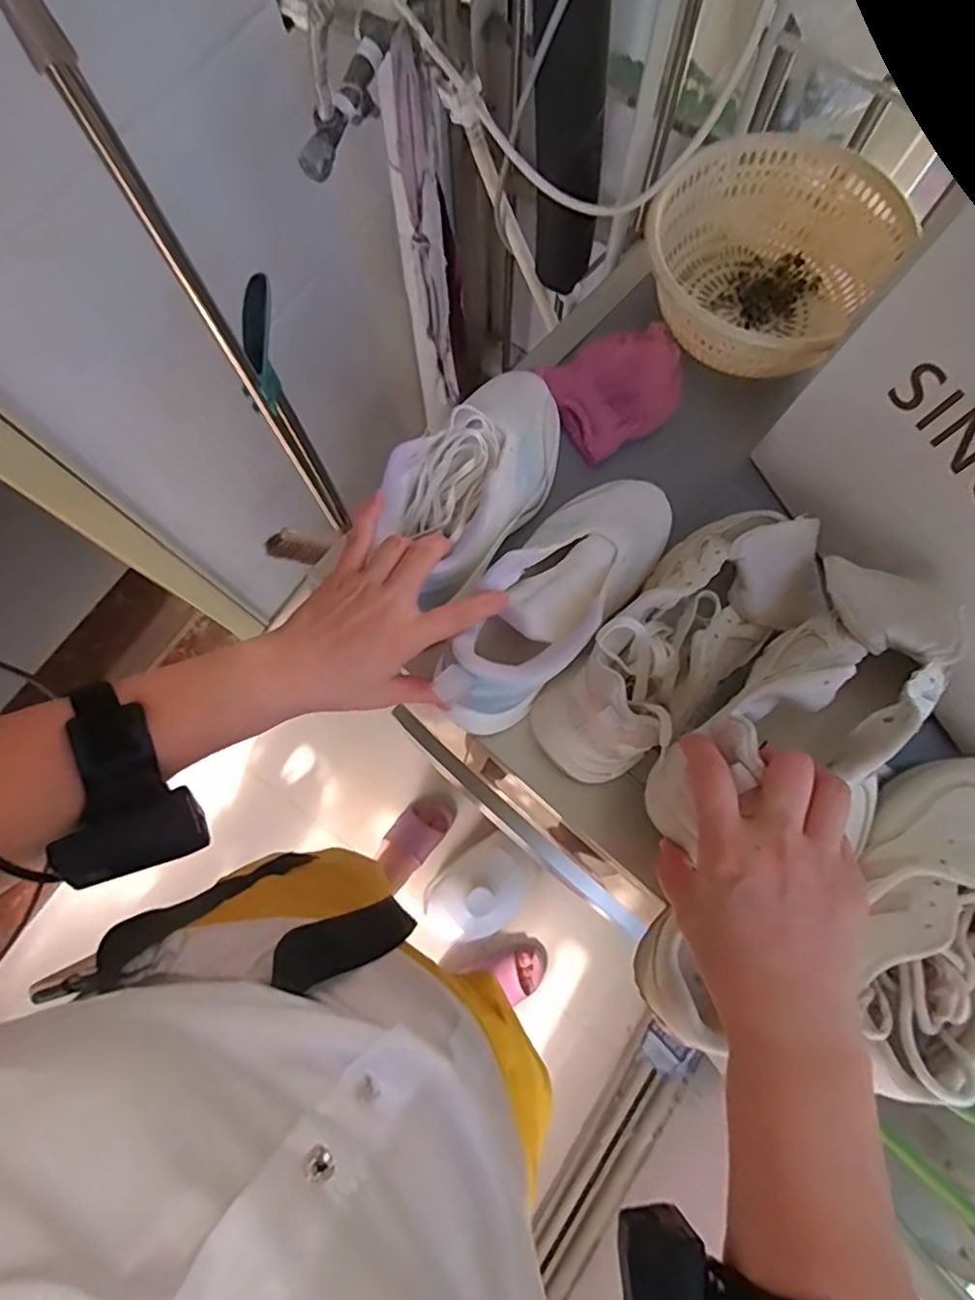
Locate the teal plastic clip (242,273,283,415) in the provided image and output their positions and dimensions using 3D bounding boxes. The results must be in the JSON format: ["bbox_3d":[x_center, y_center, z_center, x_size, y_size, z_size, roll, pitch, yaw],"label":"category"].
[{"bbox_3d":[-0.238,-0.322,0.644,0.027,0.060,0.136,-2,95,0],"label":"teal plastic clip"}]

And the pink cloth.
[{"bbox_3d":[0.121,-0.238,0.561,0.122,0.026,0.091,-29,78,-6],"label":"pink cloth"}]

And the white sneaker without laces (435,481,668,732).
[{"bbox_3d":[0.051,-0.040,0.473,0.087,0.083,0.235,37,72,8],"label":"white sneaker without laces"}]

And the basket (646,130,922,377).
[{"bbox_3d":[0.249,-0.350,0.556,0.211,0.085,0.184,-43,80,-9],"label":"basket"}]

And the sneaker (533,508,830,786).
[{"bbox_3d":[0.146,-0.007,0.459,0.244,0.090,0.100,-43,80,-9],"label":"sneaker"}]

